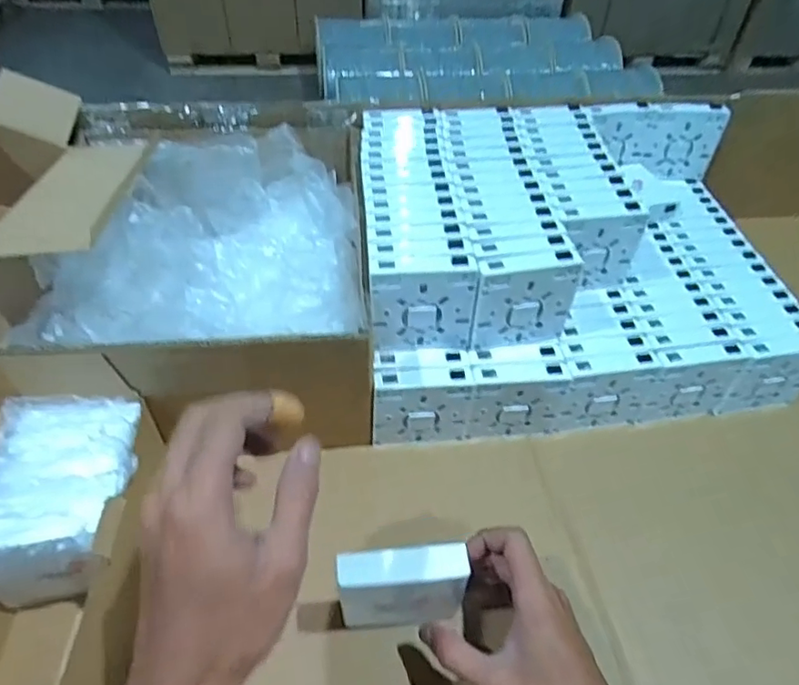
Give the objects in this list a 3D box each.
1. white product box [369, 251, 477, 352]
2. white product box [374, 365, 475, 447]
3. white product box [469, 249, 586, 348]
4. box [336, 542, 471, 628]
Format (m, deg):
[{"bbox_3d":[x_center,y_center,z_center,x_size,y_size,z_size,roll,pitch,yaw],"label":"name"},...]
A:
[{"bbox_3d":[0.019,-0.031,0.465,0.084,0.087,0.020,-4,45,-4],"label":"white product box"},{"bbox_3d":[0.021,0.059,0.495,0.085,0.084,0.021,-2,45,-2],"label":"white product box"},{"bbox_3d":[0.104,-0.037,0.471,0.086,0.083,0.025,-7,46,-6],"label":"white product box"},{"bbox_3d":[0.002,0.172,0.384,0.085,0.087,0.024,-4,45,-3],"label":"box"}]

